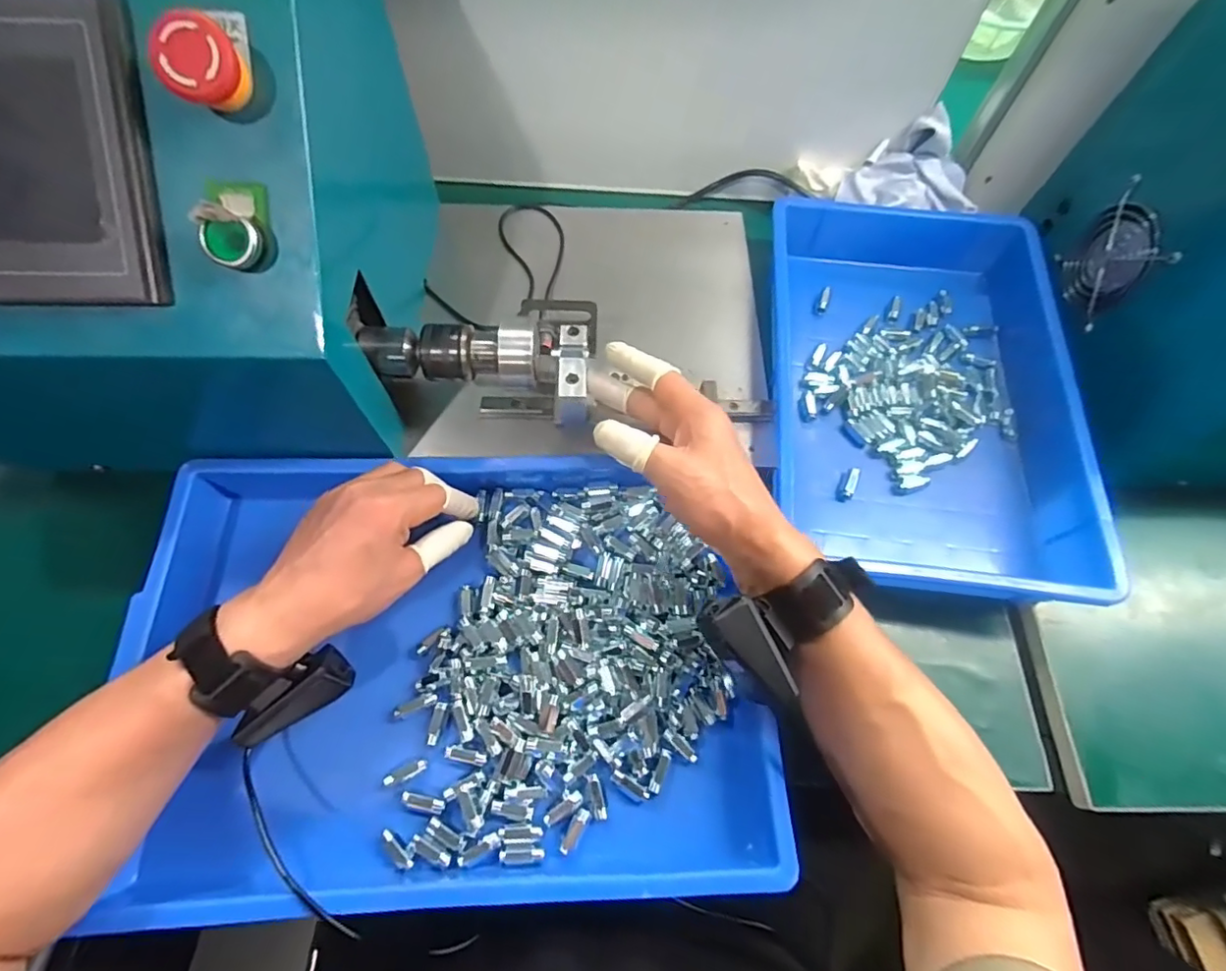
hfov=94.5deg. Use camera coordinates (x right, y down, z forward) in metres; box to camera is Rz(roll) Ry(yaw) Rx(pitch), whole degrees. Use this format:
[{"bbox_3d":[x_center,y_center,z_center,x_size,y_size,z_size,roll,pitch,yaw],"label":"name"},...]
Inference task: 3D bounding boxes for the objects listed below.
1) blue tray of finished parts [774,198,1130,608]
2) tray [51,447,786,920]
[{"bbox_3d":[0.260,-0.089,0.501,0.246,0.068,0.369,7,67,0],"label":"blue tray of finished parts"},{"bbox_3d":[-0.104,0.120,0.405,0.419,0.053,0.297,0,67,-3],"label":"tray"}]

